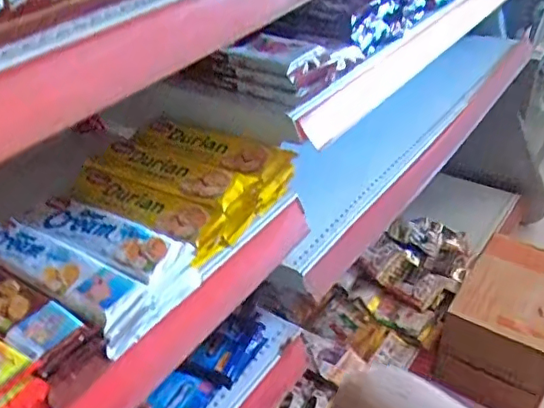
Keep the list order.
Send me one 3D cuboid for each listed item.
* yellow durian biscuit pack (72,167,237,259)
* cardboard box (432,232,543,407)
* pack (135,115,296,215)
[{"bbox_3d":[-0.129,0.009,0.553,0.185,0.039,0.049,20,42,30],"label":"yellow durian biscuit pack"},{"bbox_3d":[0.464,0.232,1.085,0.192,0.196,0.271,20,42,30],"label":"cardboard box"},{"bbox_3d":[-0.069,-0.052,0.612,0.187,0.041,0.062,19,42,29],"label":"pack"}]

